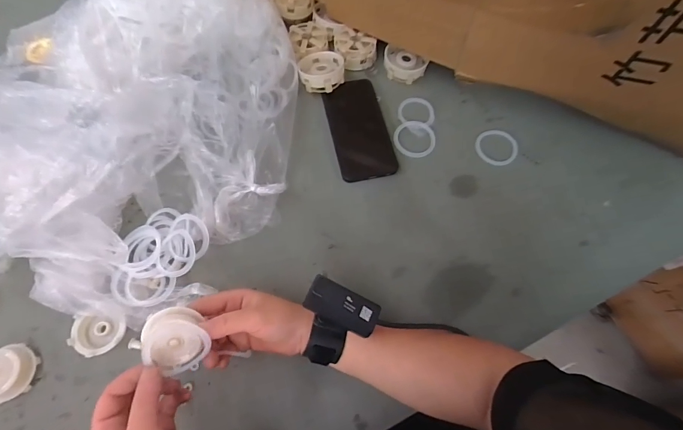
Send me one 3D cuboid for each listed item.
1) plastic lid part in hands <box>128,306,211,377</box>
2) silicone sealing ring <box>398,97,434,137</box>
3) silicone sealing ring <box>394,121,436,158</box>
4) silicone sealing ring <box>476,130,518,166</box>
[{"bbox_3d":[-0.148,0.111,0.306,0.056,0.017,0.048,41,71,14],"label":"plastic lid part in hands"},{"bbox_3d":[0.110,-0.150,0.515,0.056,0.007,0.066,34,70,11],"label":"silicone sealing ring"},{"bbox_3d":[0.105,-0.108,0.495,0.059,0.008,0.064,1,67,-2],"label":"silicone sealing ring"},{"bbox_3d":[0.218,-0.098,0.494,0.061,0.010,0.070,-21,56,-12],"label":"silicone sealing ring"}]

